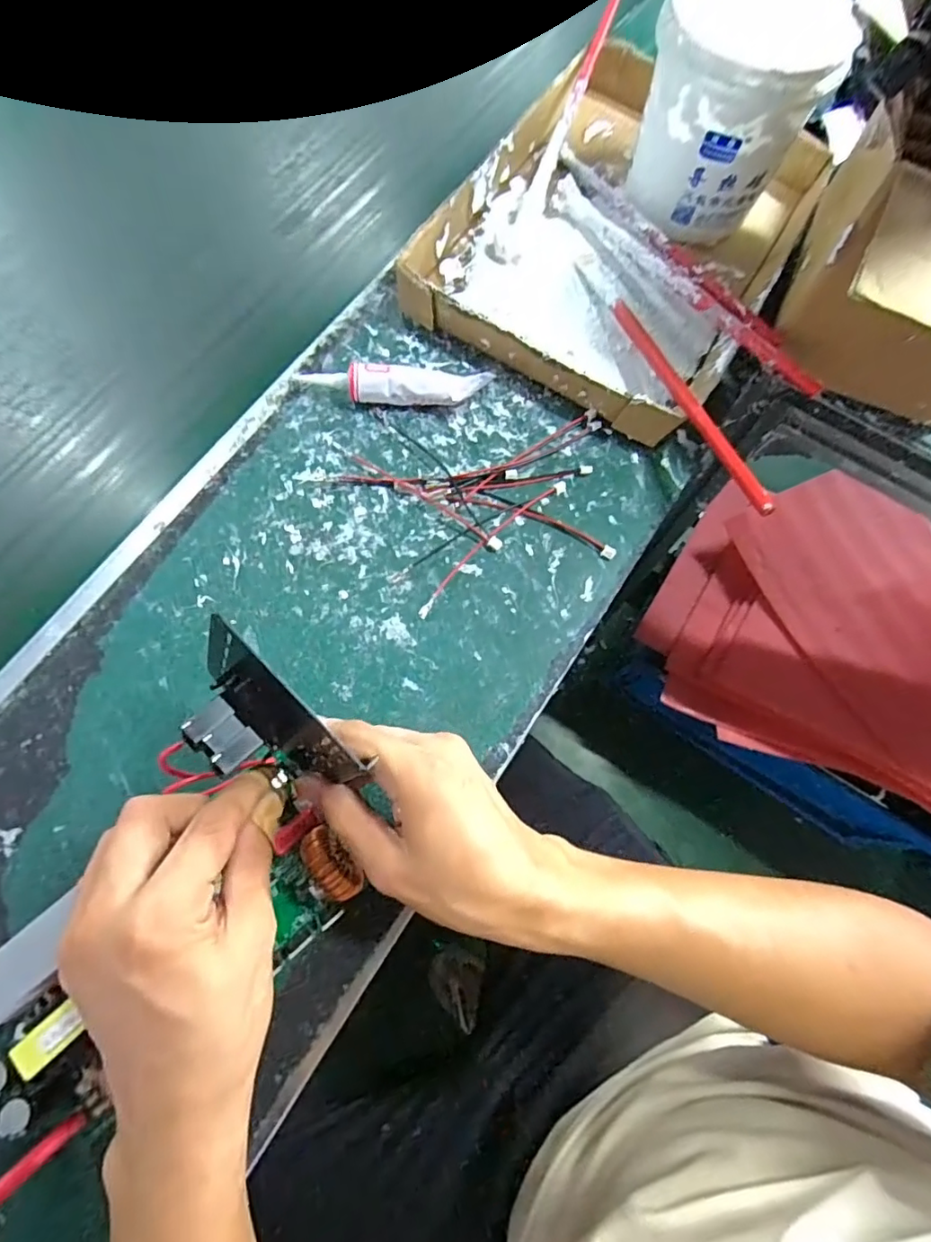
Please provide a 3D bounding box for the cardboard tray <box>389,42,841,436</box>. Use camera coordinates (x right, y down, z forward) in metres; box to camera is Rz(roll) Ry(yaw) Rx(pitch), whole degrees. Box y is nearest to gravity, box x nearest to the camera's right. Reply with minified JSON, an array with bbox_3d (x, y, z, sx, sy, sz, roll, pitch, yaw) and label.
[{"bbox_3d":[0.135,-0.334,0.443,0.247,0.034,0.369,30,75,7],"label":"cardboard tray"}]

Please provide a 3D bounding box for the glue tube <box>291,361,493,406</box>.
[{"bbox_3d":[-0.051,-0.162,0.388,0.132,0.027,0.025,6,74,0],"label":"glue tube"}]

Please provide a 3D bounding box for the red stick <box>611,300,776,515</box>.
[{"bbox_3d":[0.145,-0.150,0.369,0.009,0.011,0.204,-17,63,-6],"label":"red stick"}]

